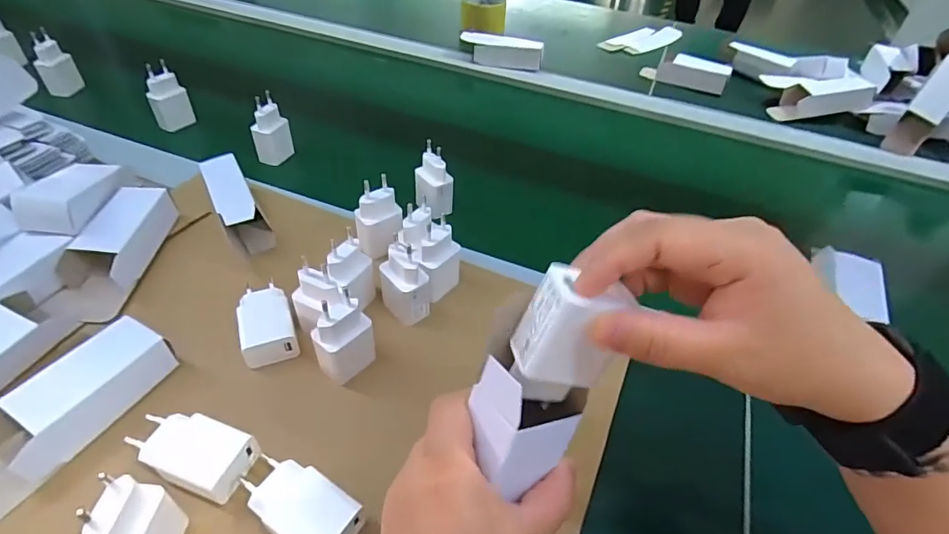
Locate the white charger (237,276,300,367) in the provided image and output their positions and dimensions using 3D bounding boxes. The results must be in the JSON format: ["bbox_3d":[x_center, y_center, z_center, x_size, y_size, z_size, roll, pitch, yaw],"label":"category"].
[{"bbox_3d":[-0.167,0.042,0.405,0.039,0.022,0.079,-14,47,-18],"label":"white charger"}]

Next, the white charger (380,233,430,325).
[{"bbox_3d":[-0.056,0.011,0.412,0.028,0.071,0.038,-28,52,-29],"label":"white charger"}]

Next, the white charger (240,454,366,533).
[{"bbox_3d":[-0.105,0.147,0.304,0.079,0.024,0.040,28,49,22],"label":"white charger"}]

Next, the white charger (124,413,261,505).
[{"bbox_3d":[-0.185,0.119,0.324,0.075,0.025,0.041,18,46,14],"label":"white charger"}]

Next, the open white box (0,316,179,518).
[{"bbox_3d":[-0.273,0.094,0.334,0.054,0.031,0.132,21,47,17],"label":"open white box"}]

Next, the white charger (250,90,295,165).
[{"bbox_3d":[-0.240,-0.160,0.591,0.022,0.075,0.040,22,47,17],"label":"white charger"}]

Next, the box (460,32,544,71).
[{"bbox_3d":[0.045,-0.357,0.825,0.134,0.033,0.038,12,45,8],"label":"box"}]

